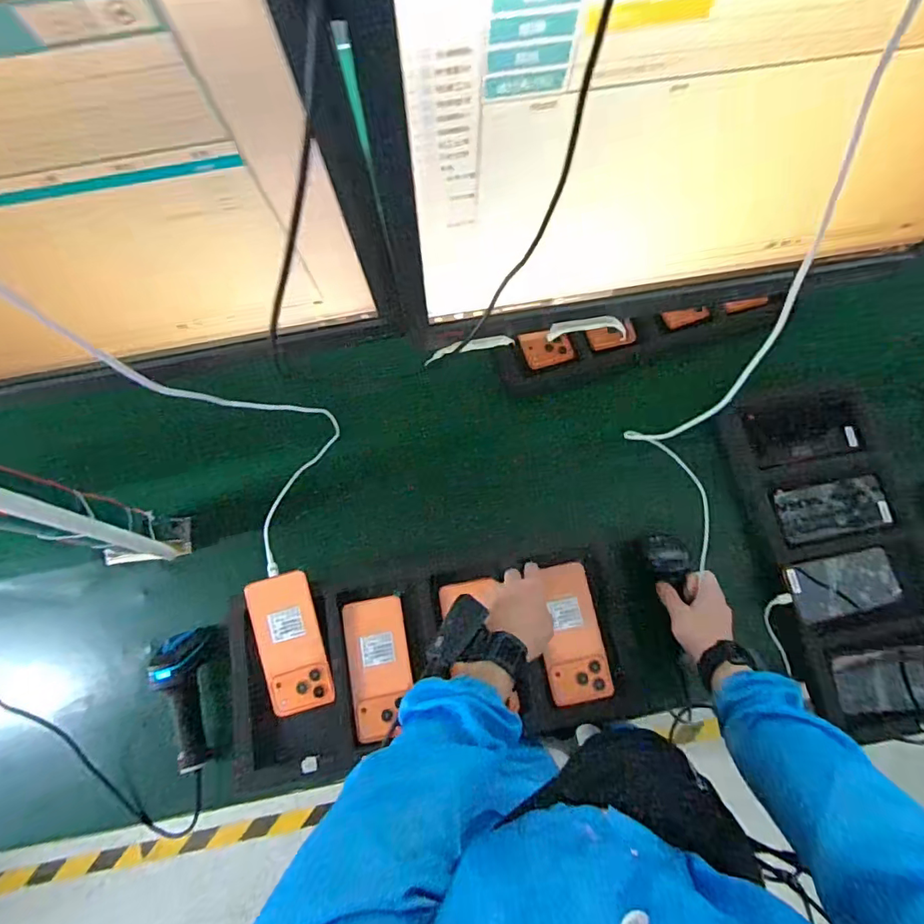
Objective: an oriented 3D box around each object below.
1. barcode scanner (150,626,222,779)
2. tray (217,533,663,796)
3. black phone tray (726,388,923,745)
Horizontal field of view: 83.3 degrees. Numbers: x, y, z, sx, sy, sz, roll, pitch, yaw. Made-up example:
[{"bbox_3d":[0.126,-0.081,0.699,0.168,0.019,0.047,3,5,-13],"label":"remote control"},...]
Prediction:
[{"bbox_3d":[-0.363,0.311,0.678,0.061,0.073,0.169,-8,88,-2],"label":"barcode scanner"},{"bbox_3d":[-0.031,0.242,0.641,0.498,0.034,0.216,-9,74,-2],"label":"tray"},{"bbox_3d":[0.537,0.120,0.720,0.225,0.032,0.453,-7,74,-1],"label":"black phone tray"}]

